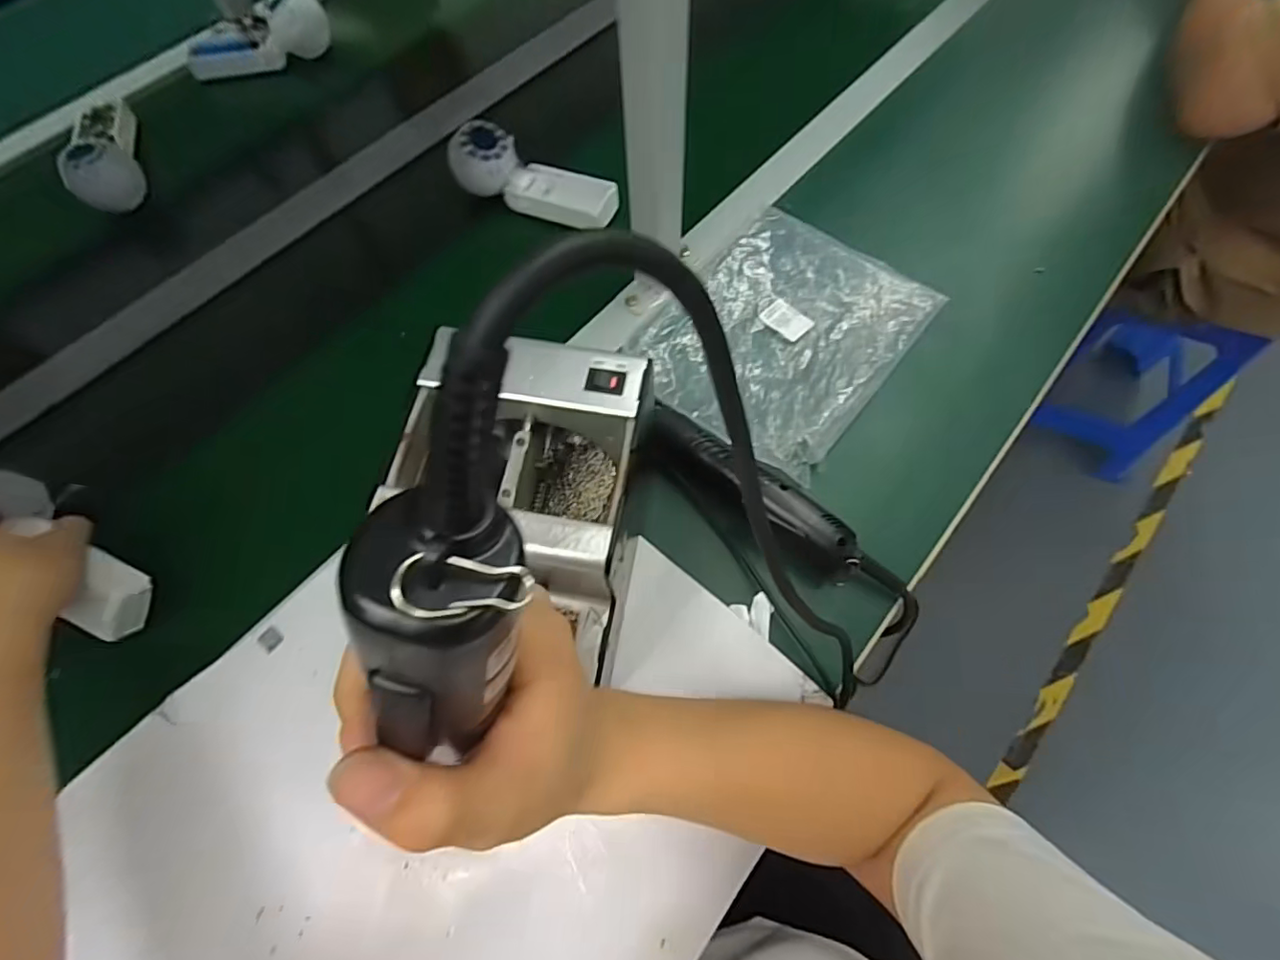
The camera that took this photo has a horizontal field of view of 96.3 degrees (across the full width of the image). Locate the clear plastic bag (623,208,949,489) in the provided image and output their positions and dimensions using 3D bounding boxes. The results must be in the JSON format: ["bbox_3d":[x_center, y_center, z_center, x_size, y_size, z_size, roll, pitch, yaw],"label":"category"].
[{"bbox_3d":[0.122,-0.127,0.485,0.181,0.014,0.229,36,72,14],"label":"clear plastic bag"}]

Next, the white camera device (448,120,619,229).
[{"bbox_3d":[-0.096,-0.295,0.552,0.165,0.059,0.072,20,69,9],"label":"white camera device"}]

